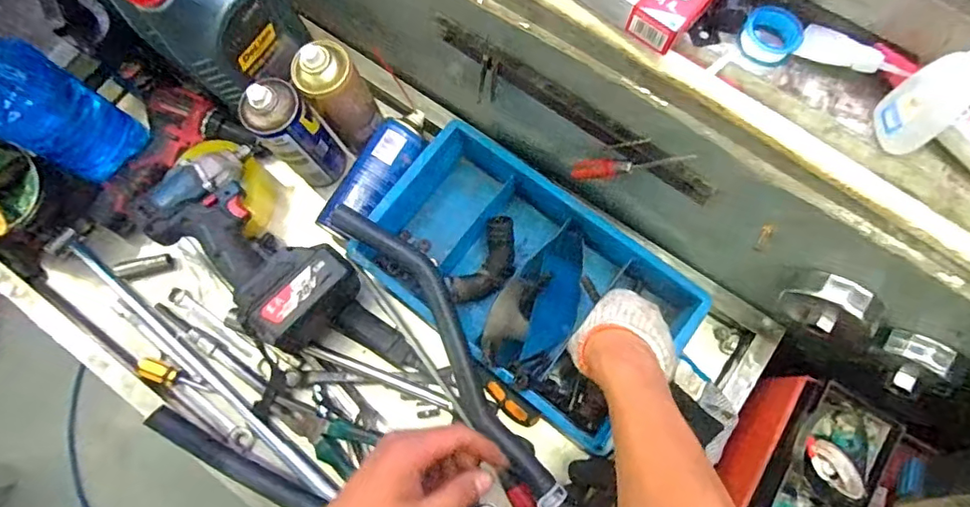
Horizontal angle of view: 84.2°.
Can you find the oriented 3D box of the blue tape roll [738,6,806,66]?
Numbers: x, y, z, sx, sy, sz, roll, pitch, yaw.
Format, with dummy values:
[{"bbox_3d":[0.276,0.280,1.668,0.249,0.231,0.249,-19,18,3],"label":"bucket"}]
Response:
[{"bbox_3d":[0.209,-0.159,0.394,0.040,0.014,0.040,0,75,1],"label":"blue tape roll"}]

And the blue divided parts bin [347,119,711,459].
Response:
[{"bbox_3d":[0.041,0.027,0.615,0.347,0.102,0.208,37,79,10],"label":"blue divided parts bin"}]

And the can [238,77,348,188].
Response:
[{"bbox_3d":[-0.216,-0.132,0.624,0.064,0.178,0.071,43,80,11],"label":"can"}]

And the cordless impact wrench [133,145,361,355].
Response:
[{"bbox_3d":[-0.265,-0.002,0.616,0.139,0.104,0.252,-43,79,-9],"label":"cordless impact wrench"}]

